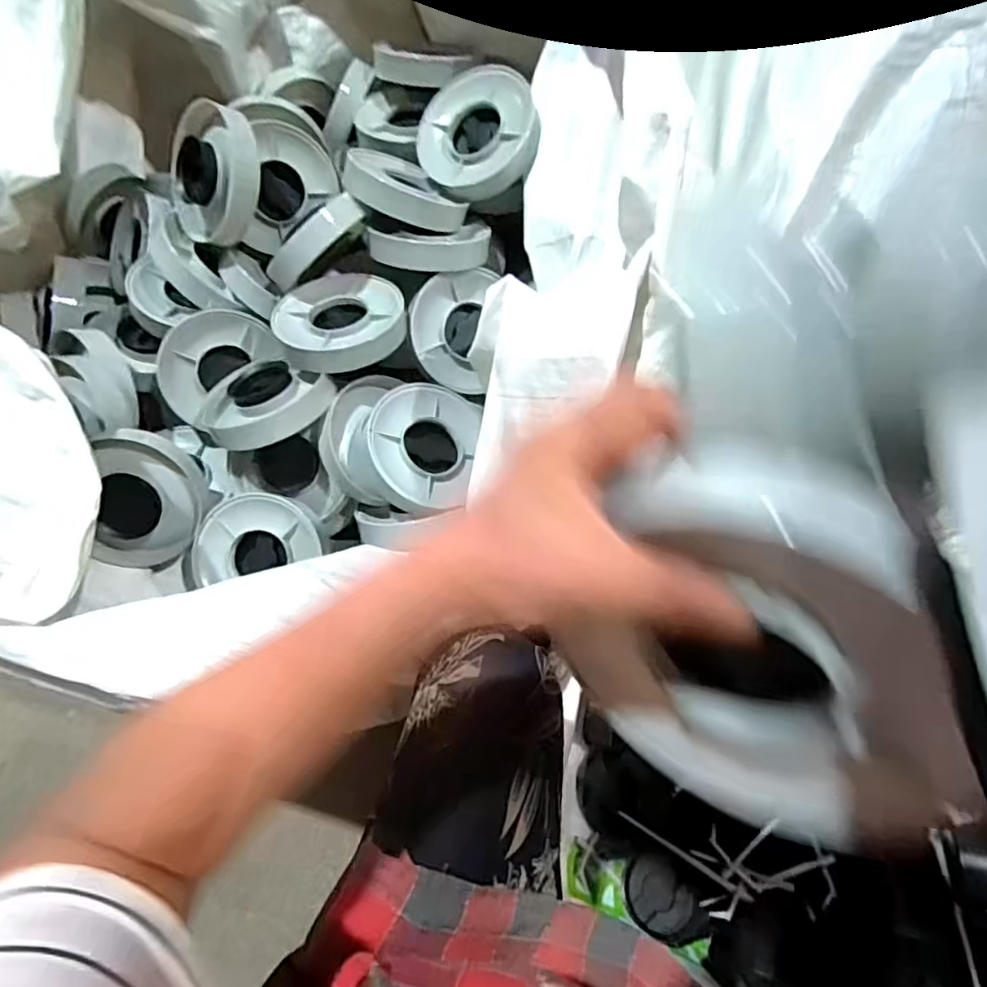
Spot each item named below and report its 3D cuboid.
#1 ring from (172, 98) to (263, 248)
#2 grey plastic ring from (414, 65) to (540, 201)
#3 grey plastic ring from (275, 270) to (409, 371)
[{"bbox_3d":[-0.347,-0.390,0.726,0.131,0.159,0.041,34,29,20],"label":"ring"},{"bbox_3d":[-0.021,-0.451,0.738,0.152,0.028,0.152,0,91,19],"label":"grey plastic ring"},{"bbox_3d":[-0.188,-0.216,0.717,0.150,0.043,0.143,-1,64,2],"label":"grey plastic ring"}]

